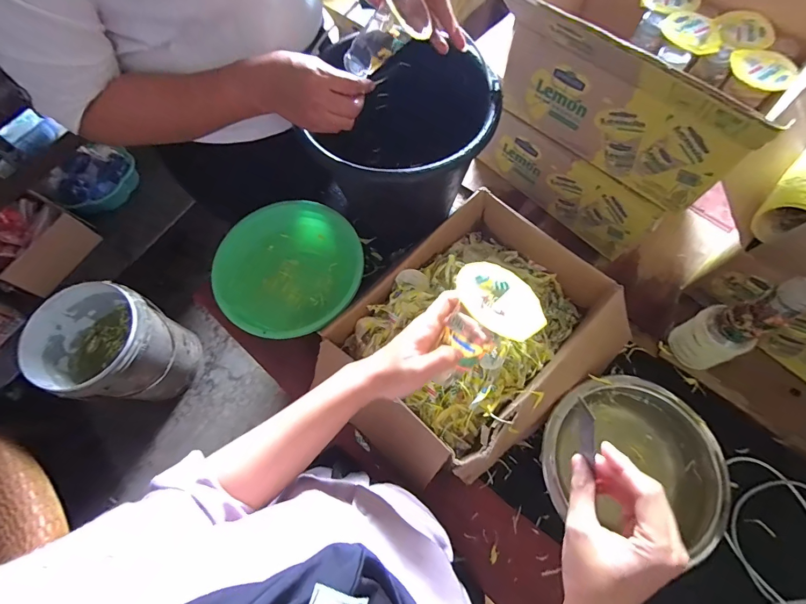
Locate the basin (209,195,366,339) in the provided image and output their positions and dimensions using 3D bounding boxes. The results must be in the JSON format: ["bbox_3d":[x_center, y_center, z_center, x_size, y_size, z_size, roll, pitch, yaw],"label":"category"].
[{"bbox_3d":[-0.185,-0.051,0.623,0.223,0.075,0.229,-1,69,2],"label":"basin"}]

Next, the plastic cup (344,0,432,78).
[{"bbox_3d":[-0.031,-0.340,0.483,0.120,0.061,0.057,-11,61,45],"label":"plastic cup"}]

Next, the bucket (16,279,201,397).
[{"bbox_3d":[-0.852,0.145,1.151,0.310,0.355,0.300,-1,69,2],"label":"bucket"}]

